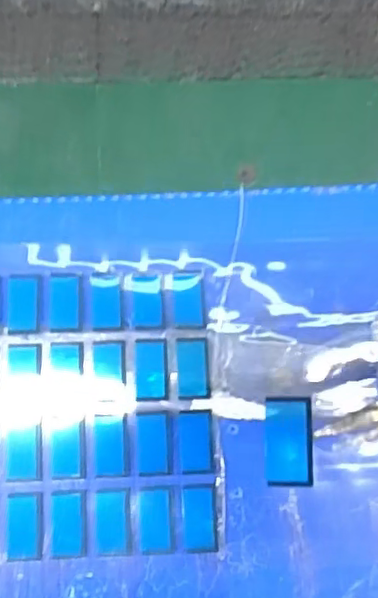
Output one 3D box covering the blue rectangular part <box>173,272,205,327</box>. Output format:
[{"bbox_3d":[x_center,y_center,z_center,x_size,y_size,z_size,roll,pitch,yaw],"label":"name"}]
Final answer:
[{"bbox_3d":[0.000,0.000,0.141,0.007,0.004,0.013,-3,76,-2],"label":"blue rectangular part"}]

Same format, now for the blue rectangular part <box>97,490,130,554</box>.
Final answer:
[{"bbox_3d":[-0.016,0.048,0.132,0.007,0.004,0.013,-2,78,-6],"label":"blue rectangular part"}]

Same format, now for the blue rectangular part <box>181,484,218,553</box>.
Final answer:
[{"bbox_3d":[0.002,0.047,0.132,0.007,0.004,0.014,-2,76,-2],"label":"blue rectangular part"}]

